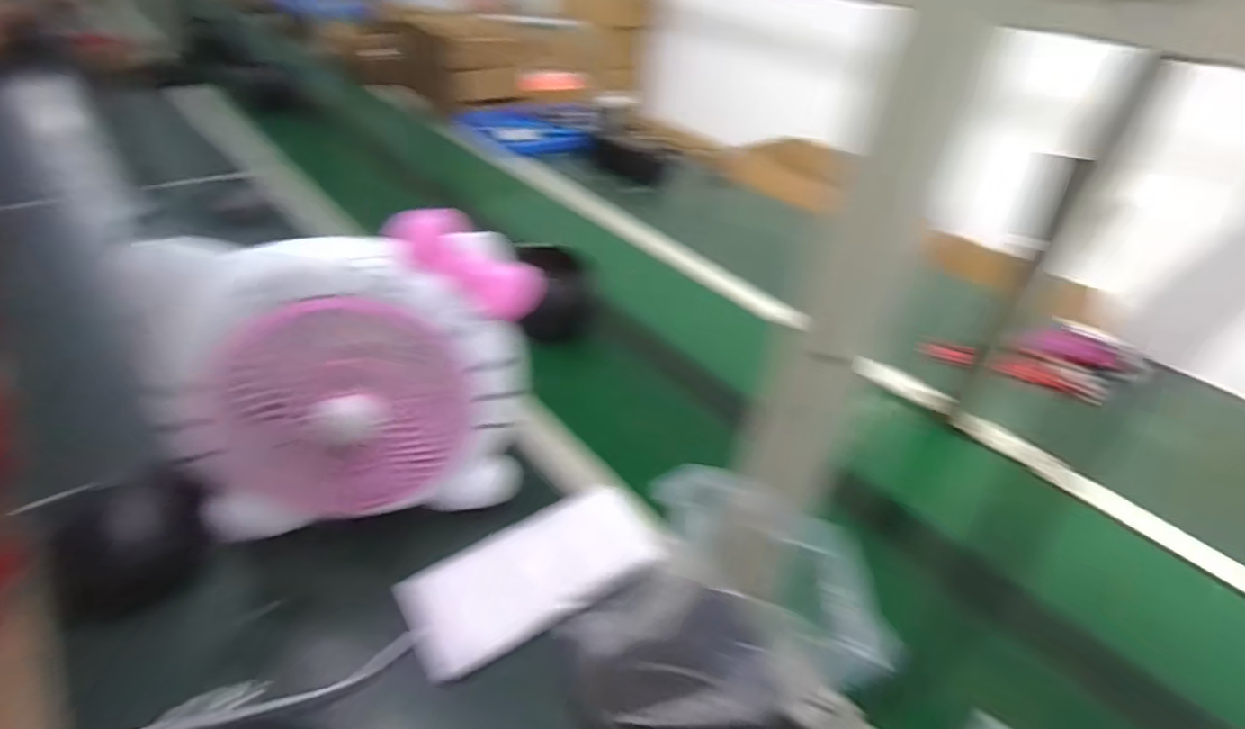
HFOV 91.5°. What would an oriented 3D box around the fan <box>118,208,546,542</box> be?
[{"bbox_3d":[-0.219,0.015,0.508,0.270,0.251,0.109,-5,39,-16],"label":"fan"}]

